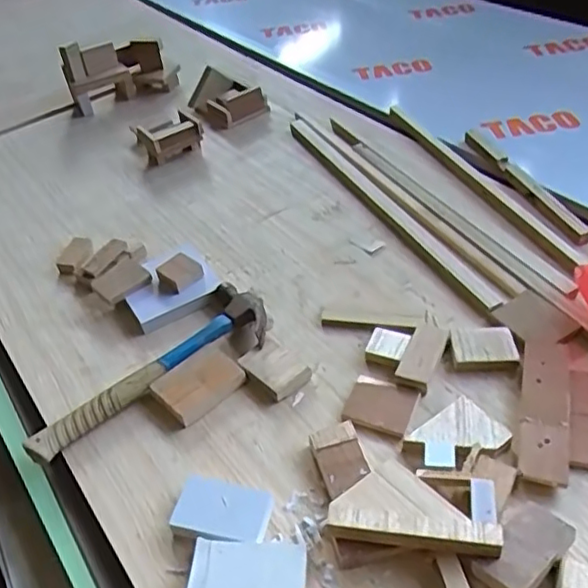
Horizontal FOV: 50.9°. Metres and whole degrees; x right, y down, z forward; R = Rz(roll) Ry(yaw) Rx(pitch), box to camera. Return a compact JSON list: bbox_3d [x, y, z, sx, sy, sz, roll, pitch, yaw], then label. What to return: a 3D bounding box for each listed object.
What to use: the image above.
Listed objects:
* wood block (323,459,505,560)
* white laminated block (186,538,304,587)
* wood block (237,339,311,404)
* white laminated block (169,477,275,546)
[{"bbox_3d":[0.099,0.177,0.512,0.132,0.027,0.067,3,44,11],"label":"wood block"},{"bbox_3d":[-0.038,0.226,0.492,0.091,0.015,0.054,-1,44,7],"label":"white laminated block"},{"bbox_3d":[-0.020,0.079,0.656,0.054,0.018,0.066,-35,50,-26],"label":"wood block"},{"bbox_3d":[-0.063,0.192,0.541,0.085,0.020,0.054,8,46,16],"label":"white laminated block"}]

